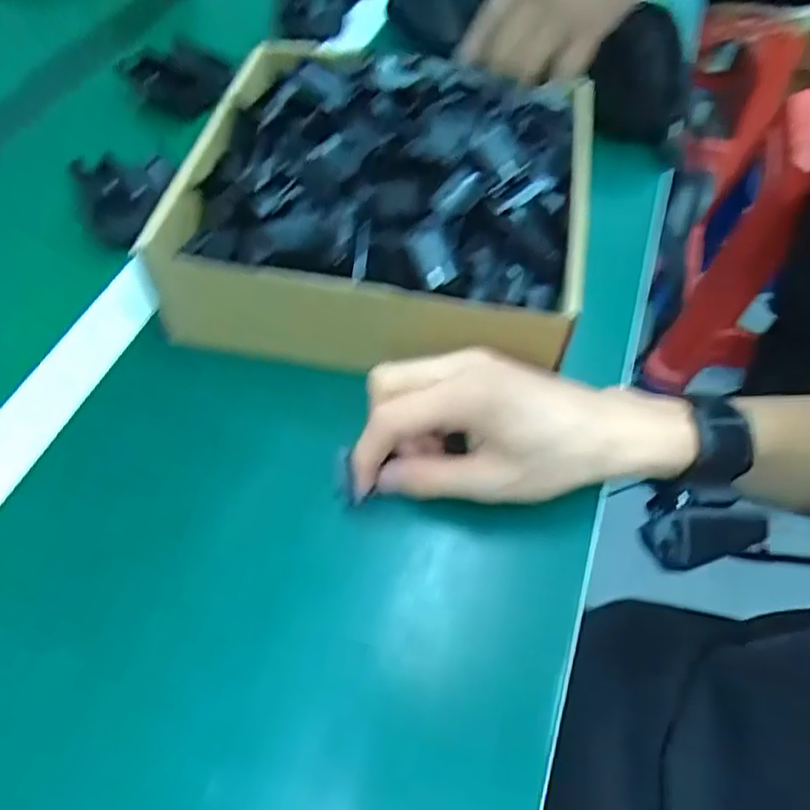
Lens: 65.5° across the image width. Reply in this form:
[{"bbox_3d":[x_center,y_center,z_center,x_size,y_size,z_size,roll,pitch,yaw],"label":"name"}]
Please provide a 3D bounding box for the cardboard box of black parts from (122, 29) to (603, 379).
[{"bbox_3d":[-0.009,-0.136,0.404,0.244,0.084,0.230,12,56,7],"label":"cardboard box of black parts"}]

